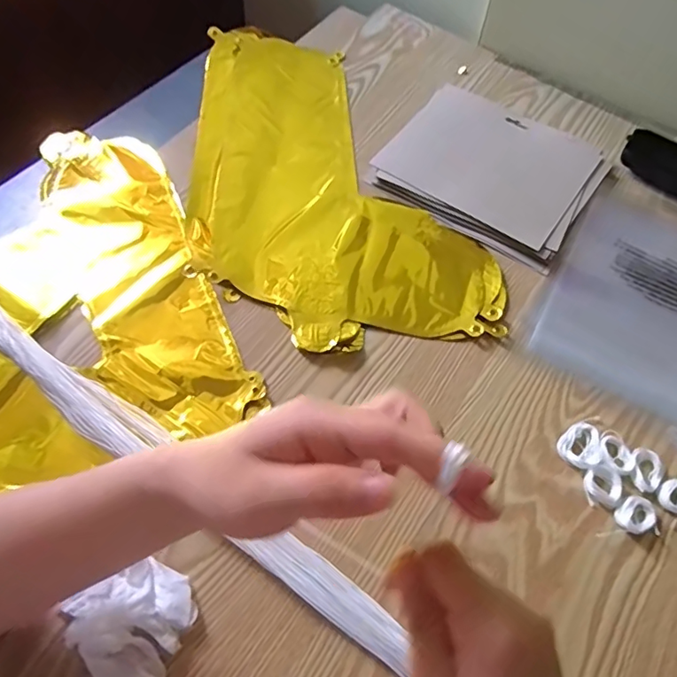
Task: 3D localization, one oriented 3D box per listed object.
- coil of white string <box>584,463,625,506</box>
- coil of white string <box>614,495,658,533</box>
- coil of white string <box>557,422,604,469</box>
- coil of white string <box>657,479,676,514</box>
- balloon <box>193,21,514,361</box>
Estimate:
[{"bbox_3d":[0.197,0.108,0.394,0.029,0.005,0.029,1,60,-2],"label":"coil of white string"},{"bbox_3d":[0.214,0.128,0.386,0.030,0.007,0.023,-23,63,-15],"label":"coil of white string"},{"bbox_3d":[0.187,0.082,0.411,0.030,0.008,0.038,40,65,19],"label":"coil of white string"},{"bbox_3d":[0.251,0.116,0.395,0.032,0.007,0.023,-14,61,-11],"label":"coil of white string"},{"bbox_3d":[-0.036,-0.164,0.539,0.230,0.016,0.437,-21,63,-14],"label":"balloon"}]

